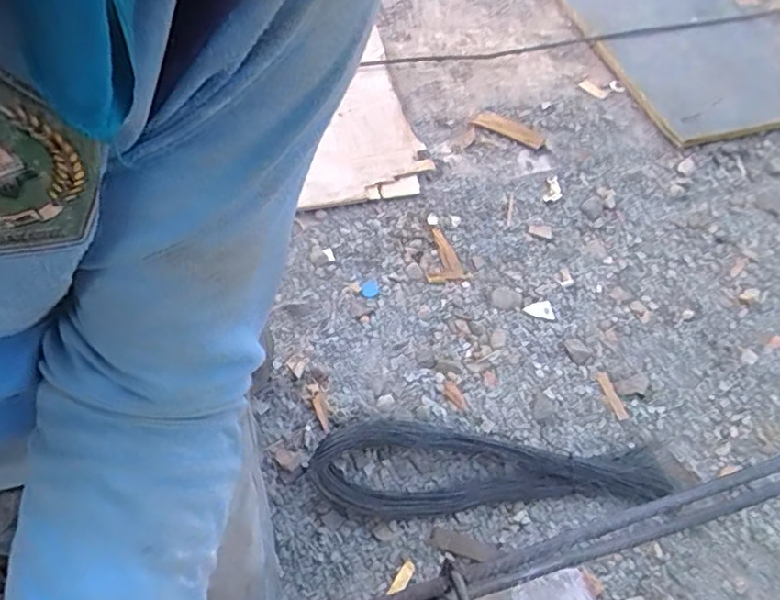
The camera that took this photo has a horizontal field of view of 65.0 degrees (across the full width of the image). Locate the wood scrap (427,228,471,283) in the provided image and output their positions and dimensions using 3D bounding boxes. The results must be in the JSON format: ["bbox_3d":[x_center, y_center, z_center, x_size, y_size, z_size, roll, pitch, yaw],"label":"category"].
[{"bbox_3d":[0.082,-0.068,0.914,0.059,0.008,0.092,-3,57,-6],"label":"wood scrap"}]

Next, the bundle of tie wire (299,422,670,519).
[{"bbox_3d":[0.117,0.205,0.721,0.413,0.029,0.110,6,56,1],"label":"bundle of tie wire"}]

